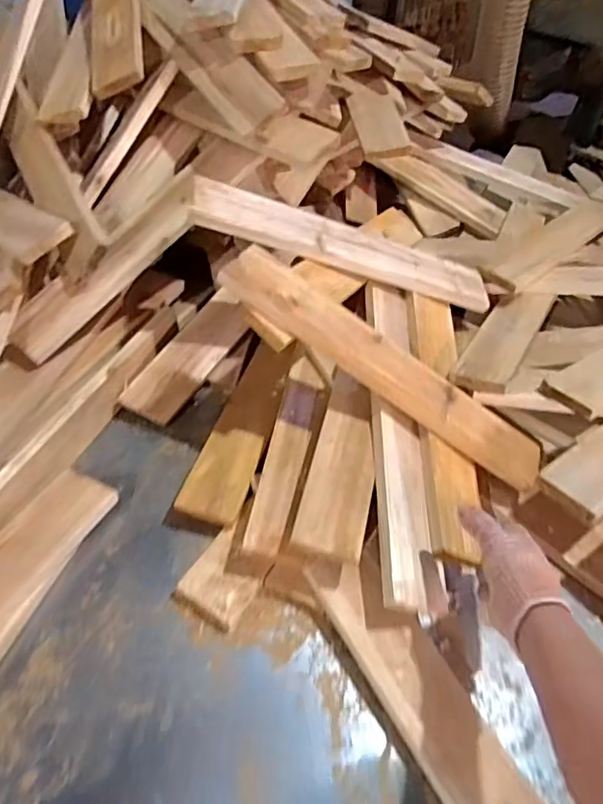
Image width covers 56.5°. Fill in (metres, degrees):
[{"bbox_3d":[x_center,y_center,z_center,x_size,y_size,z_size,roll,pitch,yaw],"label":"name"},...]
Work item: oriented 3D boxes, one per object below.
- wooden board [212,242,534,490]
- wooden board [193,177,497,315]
[{"bbox_3d":[0.123,-0.050,0.747,0.488,0.026,0.110,33,46,-10],"label":"wooden board"},{"bbox_3d":[0.080,-0.232,0.856,0.494,0.033,0.091,12,42,-22],"label":"wooden board"}]

